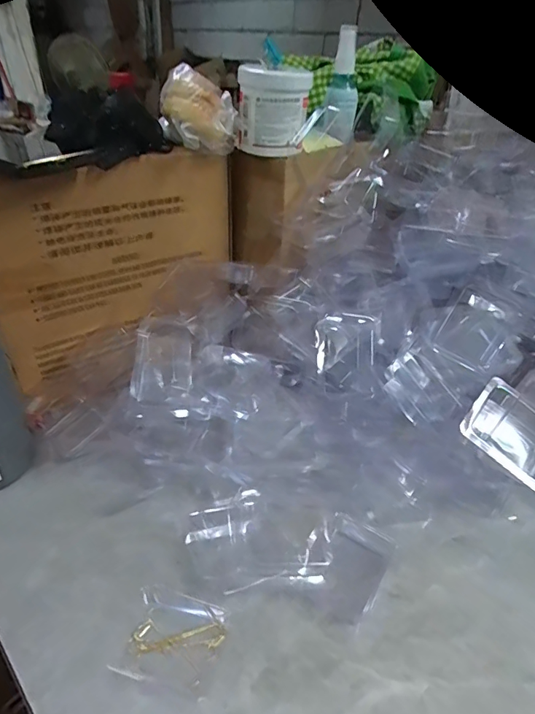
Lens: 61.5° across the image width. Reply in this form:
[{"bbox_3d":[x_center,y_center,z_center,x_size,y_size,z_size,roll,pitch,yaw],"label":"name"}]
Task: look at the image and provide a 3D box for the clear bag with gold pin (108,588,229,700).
[{"bbox_3d":[-0.069,0.207,0.331,0.068,0.005,0.061,11,36,10],"label":"clear bag with gold pin"}]

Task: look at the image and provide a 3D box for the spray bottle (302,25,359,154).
[{"bbox_3d":[0.082,-0.296,0.519,0.037,0.148,0.058,18,-4,18],"label":"spray bottle"}]

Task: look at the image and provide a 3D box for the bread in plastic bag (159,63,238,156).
[{"bbox_3d":[-0.072,-0.257,0.474,0.081,0.070,0.105,-2,34,-8],"label":"bread in plastic bag"}]

